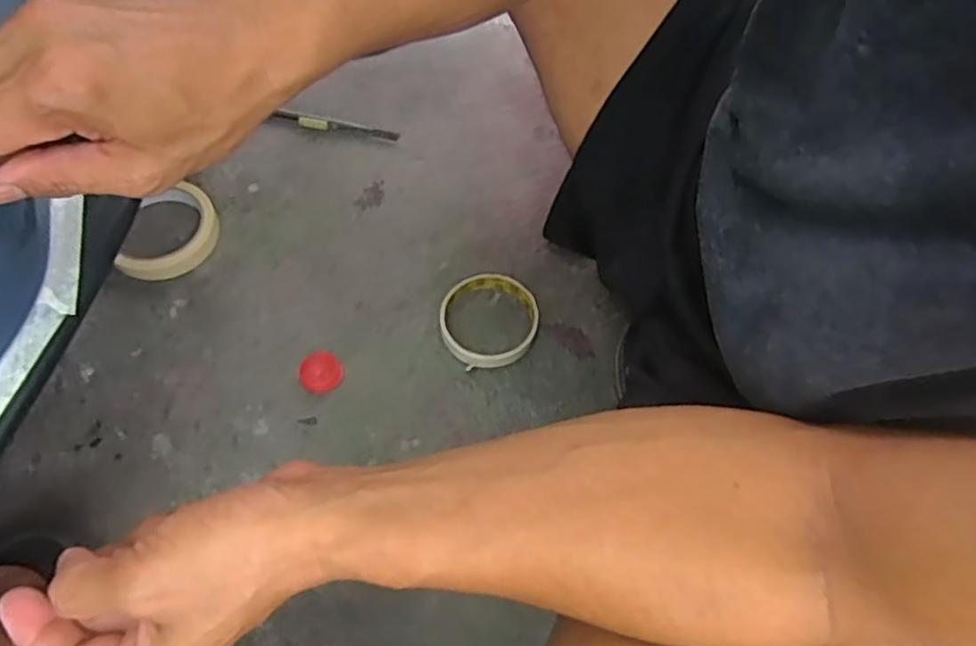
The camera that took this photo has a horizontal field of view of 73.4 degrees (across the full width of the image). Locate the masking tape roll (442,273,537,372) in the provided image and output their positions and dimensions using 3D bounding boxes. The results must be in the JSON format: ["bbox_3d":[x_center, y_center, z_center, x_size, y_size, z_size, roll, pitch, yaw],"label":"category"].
[{"bbox_3d":[0.001,-0.003,0.562,0.082,0.018,0.085,2,62,-3],"label":"masking tape roll"}]

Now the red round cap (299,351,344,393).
[{"bbox_3d":[-0.137,0.040,0.537,0.034,0.006,0.035,2,62,-3],"label":"red round cap"}]

